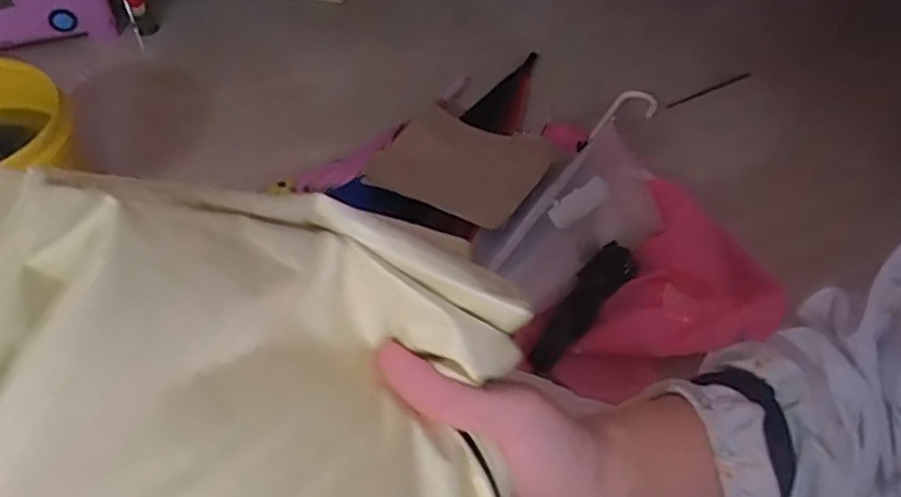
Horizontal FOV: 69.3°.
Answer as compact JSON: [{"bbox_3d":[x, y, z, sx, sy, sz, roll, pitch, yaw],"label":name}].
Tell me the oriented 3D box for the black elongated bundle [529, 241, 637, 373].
[{"bbox_3d":[0.199,0.081,0.971,0.060,0.035,0.241,34,70,21],"label":"black elongated bundle"}]

